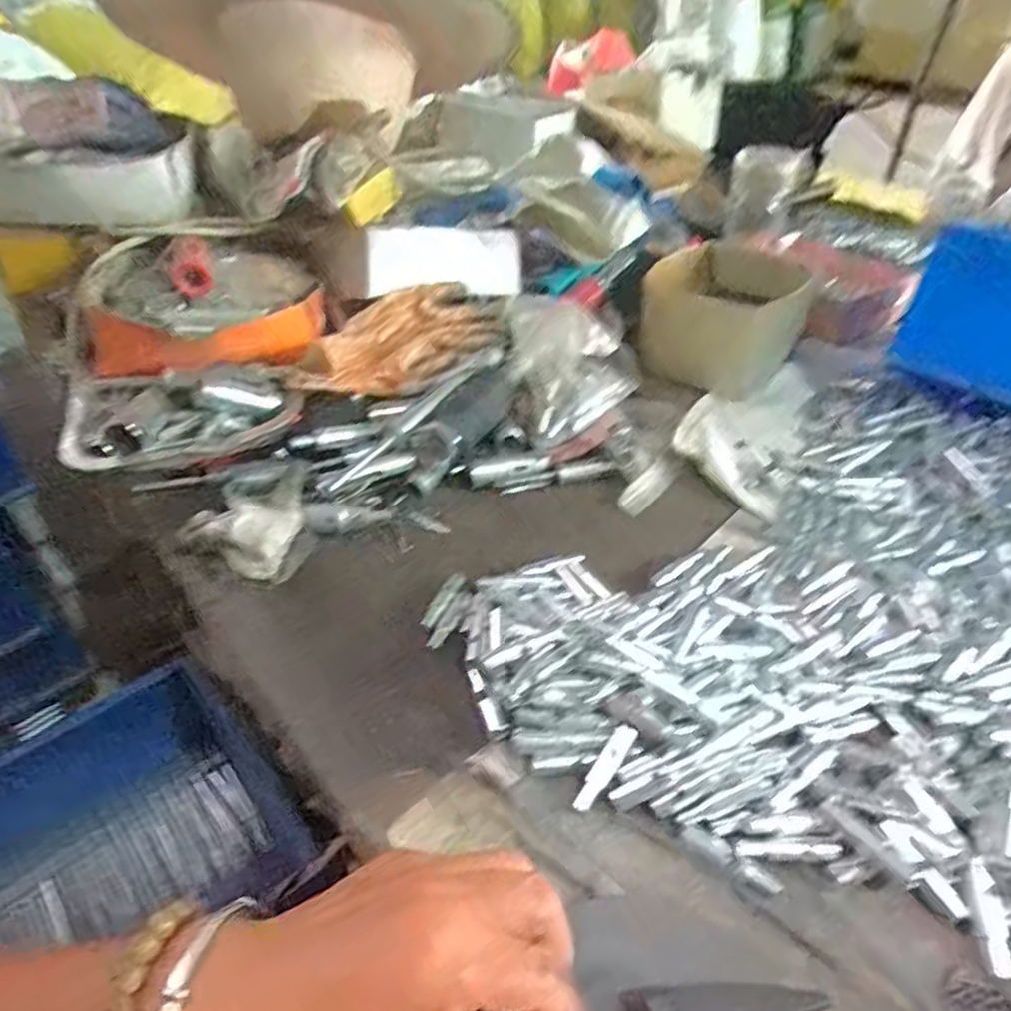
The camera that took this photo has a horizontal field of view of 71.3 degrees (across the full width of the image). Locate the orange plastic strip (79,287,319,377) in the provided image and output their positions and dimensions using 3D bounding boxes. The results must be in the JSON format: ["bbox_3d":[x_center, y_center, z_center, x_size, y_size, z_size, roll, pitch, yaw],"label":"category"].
[{"bbox_3d":[-0.239,-0.144,0.575,0.186,0.050,0.083,-17,43,-18],"label":"orange plastic strip"}]

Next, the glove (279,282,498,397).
[{"bbox_3d":[-0.090,-0.137,0.611,0.201,0.060,0.079,-28,48,-28],"label":"glove"}]

